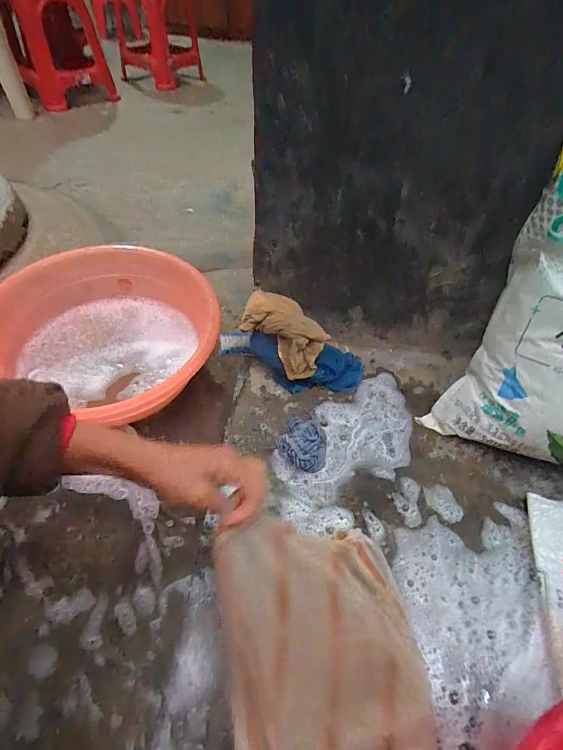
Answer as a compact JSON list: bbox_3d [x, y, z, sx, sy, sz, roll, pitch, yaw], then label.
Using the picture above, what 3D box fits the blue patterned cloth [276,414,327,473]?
[{"bbox_3d":[0.033,0.094,0.565,0.072,0.040,0.085,13,49,7],"label":"blue patterned cloth"}]

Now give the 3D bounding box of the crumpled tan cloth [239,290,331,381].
[{"bbox_3d":[-0.002,-0.072,0.631,0.152,0.086,0.062,36,56,24],"label":"crumpled tan cloth"}]

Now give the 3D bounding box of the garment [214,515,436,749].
[{"bbox_3d":[0.048,0.285,0.350,0.218,0.046,0.290,9,52,-25],"label":"garment"}]

